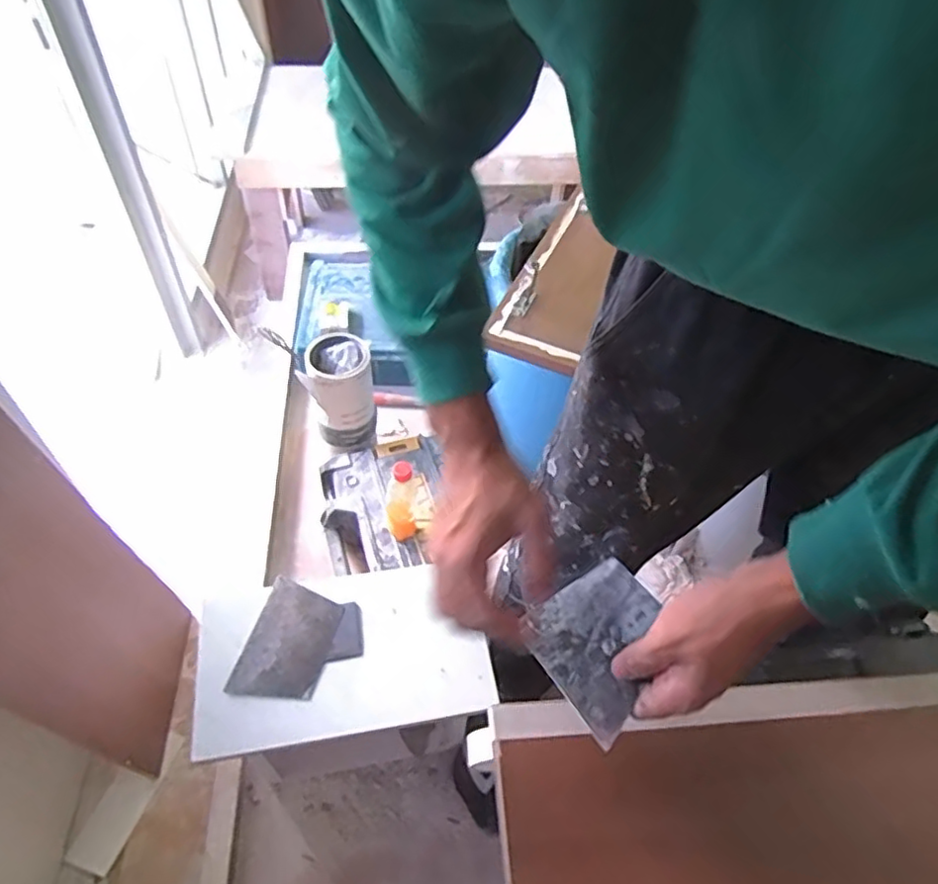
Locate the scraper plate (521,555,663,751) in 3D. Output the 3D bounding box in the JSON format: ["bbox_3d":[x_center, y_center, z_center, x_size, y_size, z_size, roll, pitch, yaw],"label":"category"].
[{"bbox_3d":[0.100,0.144,0.466,0.097,0.007,0.107,-33,42,-10],"label":"scraper plate"}]

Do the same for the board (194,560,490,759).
[{"bbox_3d":[-0.152,0.252,0.780,0.329,0.018,0.195,-6,53,-13],"label":"board"}]

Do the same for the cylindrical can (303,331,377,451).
[{"bbox_3d":[-0.248,-0.098,1.252,0.124,0.191,0.134,-10,51,-13],"label":"cylindrical can"}]

